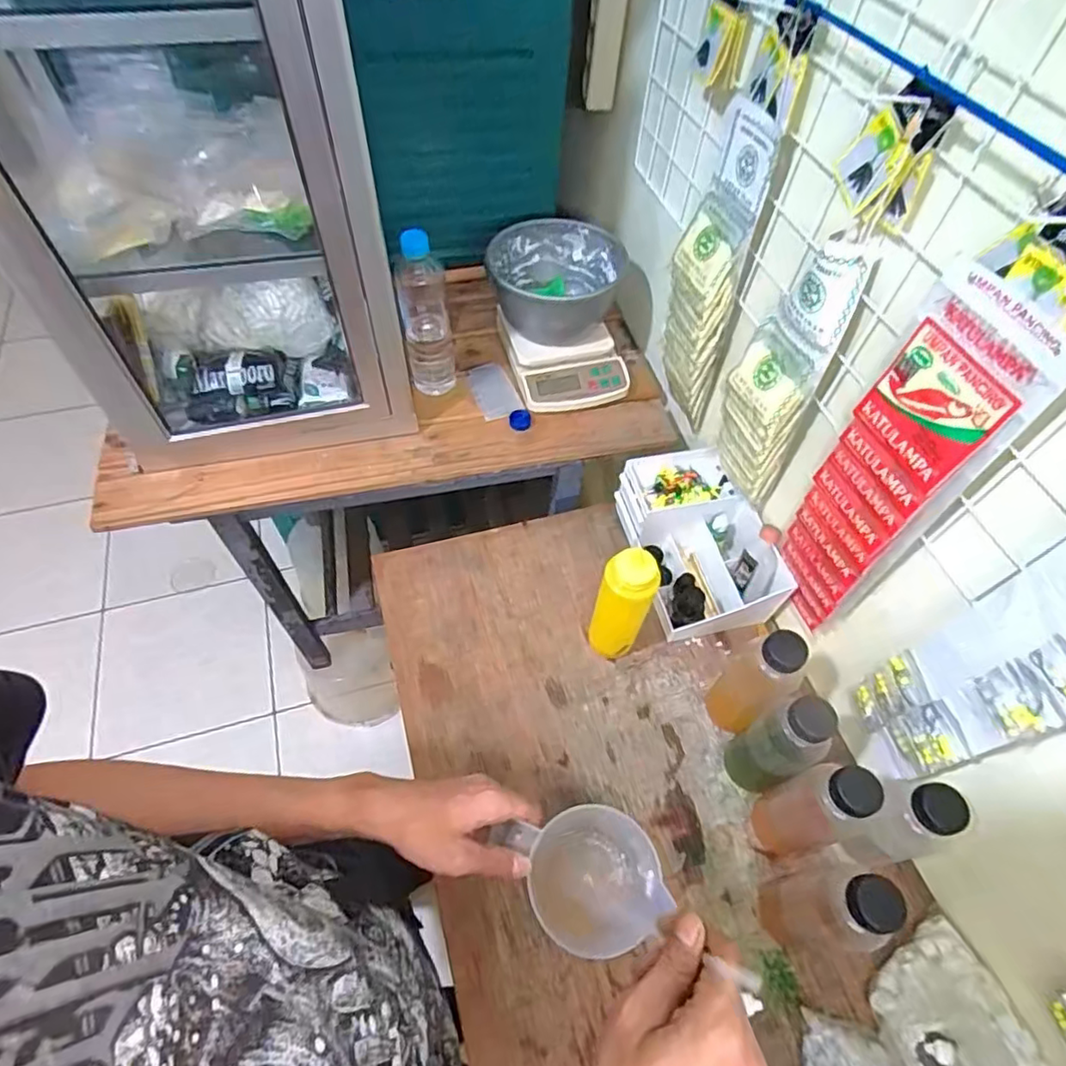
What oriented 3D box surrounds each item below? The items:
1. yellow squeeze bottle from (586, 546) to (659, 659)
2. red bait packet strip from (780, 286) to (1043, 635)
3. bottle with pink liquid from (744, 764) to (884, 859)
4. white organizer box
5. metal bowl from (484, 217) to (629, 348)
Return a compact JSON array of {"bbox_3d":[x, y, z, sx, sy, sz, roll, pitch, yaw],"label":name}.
[{"bbox_3d":[0.103,0.083,0.706,0.057,0.182,0.055,2,56,-2],"label":"yellow squeeze bottle"},{"bbox_3d":[0.307,-0.035,0.567,0.030,0.360,0.096,-22,60,-17],"label":"red bait packet strip"},{"bbox_3d":[0.267,0.271,0.591,0.051,0.187,0.060,-10,57,-10],"label":"bottle with pink liquid"},{"bbox_3d":[0.219,0.014,0.807,0.151,0.109,0.228,-14,58,-12],"label":"white organizer box"},{"bbox_3d":[0.033,-0.357,0.886,0.187,0.109,0.187,5,56,0],"label":"metal bowl"}]

